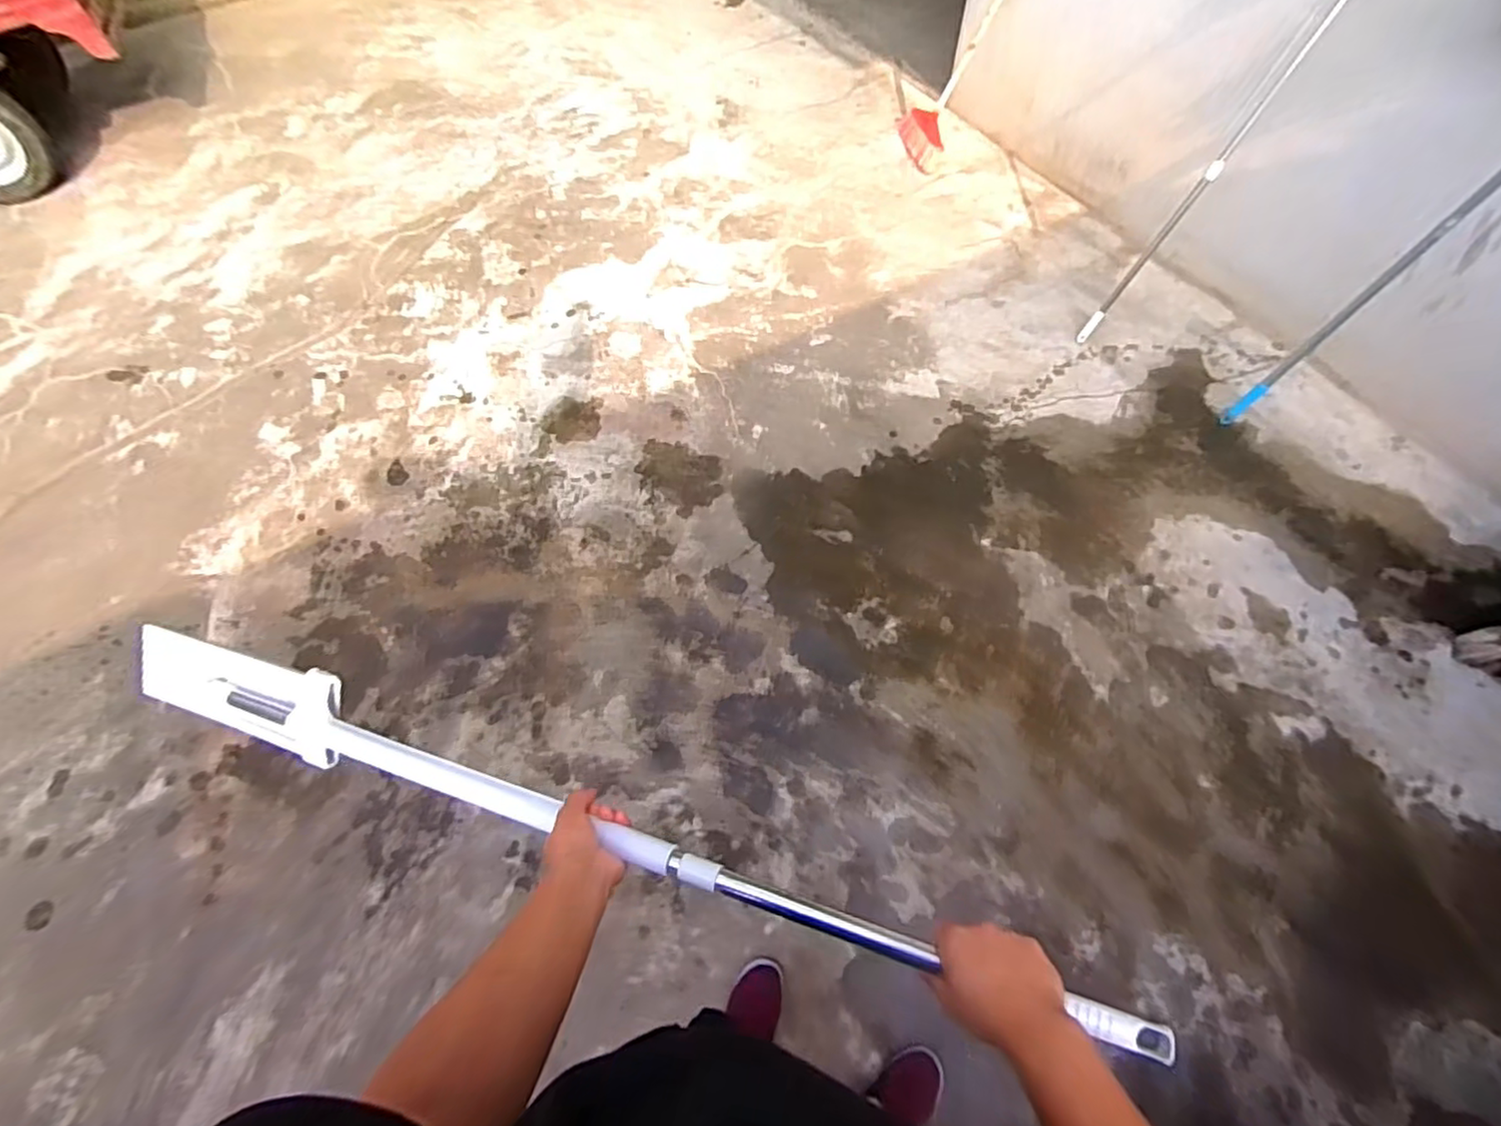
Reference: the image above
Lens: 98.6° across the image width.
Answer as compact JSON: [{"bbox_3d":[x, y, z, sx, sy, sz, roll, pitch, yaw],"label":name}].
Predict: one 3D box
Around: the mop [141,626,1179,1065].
[{"bbox_3d":[-0.288,0.243,0.709,1.154,0.103,0.087,11,65,20],"label":"mop"}]

